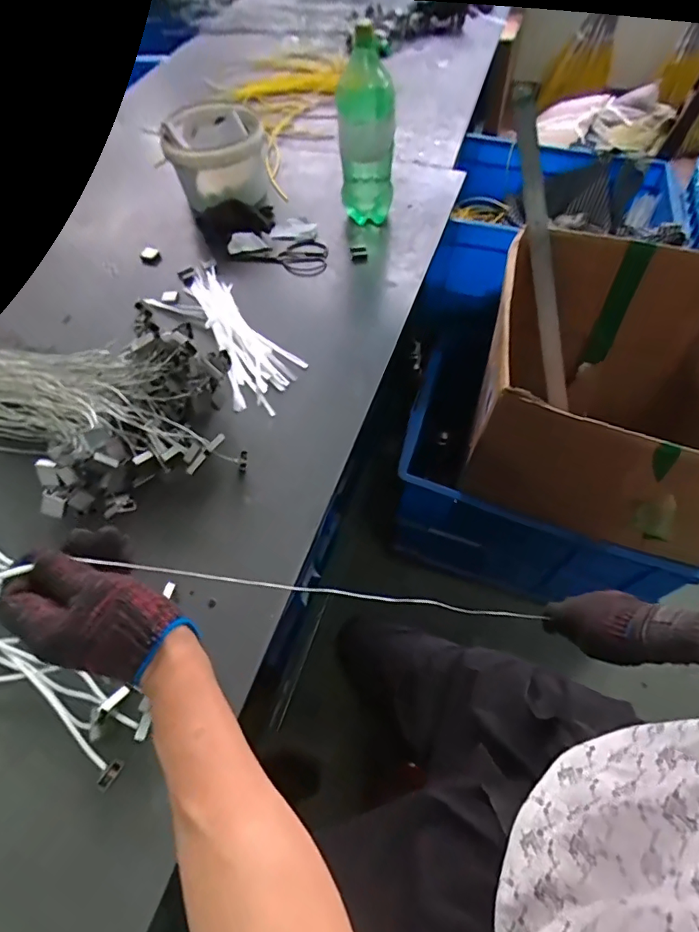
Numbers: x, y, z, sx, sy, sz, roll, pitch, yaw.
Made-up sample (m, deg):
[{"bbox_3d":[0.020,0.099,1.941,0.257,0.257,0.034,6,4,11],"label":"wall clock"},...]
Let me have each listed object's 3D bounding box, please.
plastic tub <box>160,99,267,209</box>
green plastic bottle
[{"bbox_3d":[-0.258,-0.604,0.992,0.177,0.150,0.167,-14,58,-7],"label":"plastic tub"},{"bbox_3d":[0.028,-0.555,0.878,0.091,0.320,0.072,-2,57,1],"label":"green plastic bottle"}]

